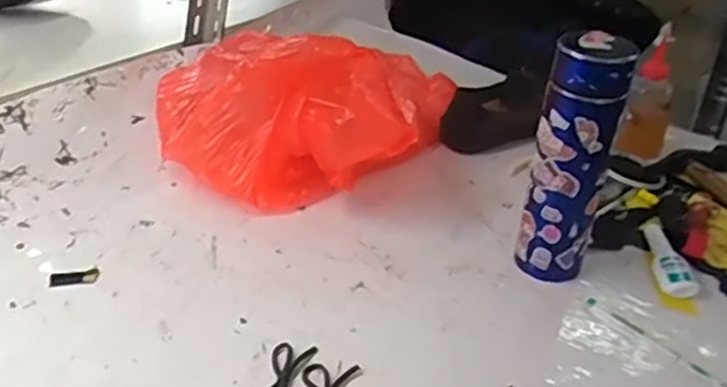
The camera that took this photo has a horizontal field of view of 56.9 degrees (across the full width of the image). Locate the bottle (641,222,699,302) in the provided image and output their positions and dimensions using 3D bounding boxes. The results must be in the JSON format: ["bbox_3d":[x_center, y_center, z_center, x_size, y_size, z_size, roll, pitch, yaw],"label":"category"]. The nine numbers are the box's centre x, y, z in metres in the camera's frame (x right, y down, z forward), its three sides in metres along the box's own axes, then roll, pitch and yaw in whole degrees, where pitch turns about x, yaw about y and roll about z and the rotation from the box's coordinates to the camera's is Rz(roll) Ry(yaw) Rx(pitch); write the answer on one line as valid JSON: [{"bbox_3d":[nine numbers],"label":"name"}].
[{"bbox_3d":[0.294,0.062,0.657,0.029,0.019,0.110,4,33,0],"label":"bottle"}]

